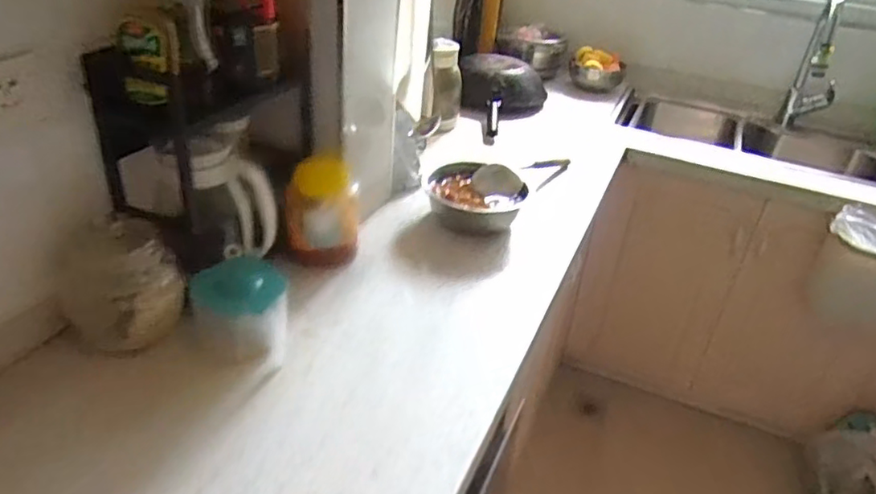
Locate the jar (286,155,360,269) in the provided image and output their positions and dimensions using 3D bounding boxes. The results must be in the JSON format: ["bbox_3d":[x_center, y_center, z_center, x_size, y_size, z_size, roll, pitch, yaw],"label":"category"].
[{"bbox_3d":[-0.187,-0.061,1.022,0.114,0.166,0.097,-1,35,-9],"label":"jar"}]

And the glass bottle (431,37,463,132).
[{"bbox_3d":[0.018,-0.399,1.542,0.084,0.194,0.095,5,34,0],"label":"glass bottle"}]

